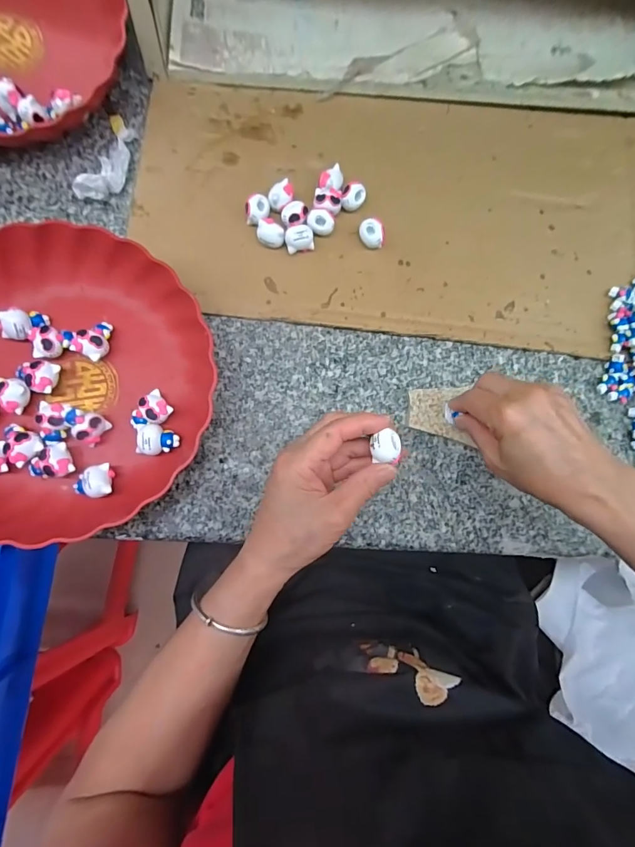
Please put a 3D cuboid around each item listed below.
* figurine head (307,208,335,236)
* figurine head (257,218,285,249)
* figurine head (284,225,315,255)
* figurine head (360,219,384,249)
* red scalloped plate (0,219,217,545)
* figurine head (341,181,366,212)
[{"bbox_3d":[0.003,-0.187,0.382,0.025,0.018,0.021,5,82,-6],"label":"figurine head"},{"bbox_3d":[-0.043,-0.175,0.375,0.025,0.018,0.022,5,82,-6],"label":"figurine head"},{"bbox_3d":[-0.017,-0.171,0.376,0.025,0.019,0.020,-13,84,-8],"label":"figurine head"},{"bbox_3d":[0.051,-0.179,0.385,0.025,0.020,0.020,25,81,-3],"label":"figurine head"},{"bbox_3d":[-0.208,-0.037,0.327,0.230,0.050,0.237,1,83,-6],"label":"red scalloped plate"},{"bbox_3d":[0.034,-0.216,0.389,0.022,0.019,0.021,1,83,-6],"label":"figurine head"}]

